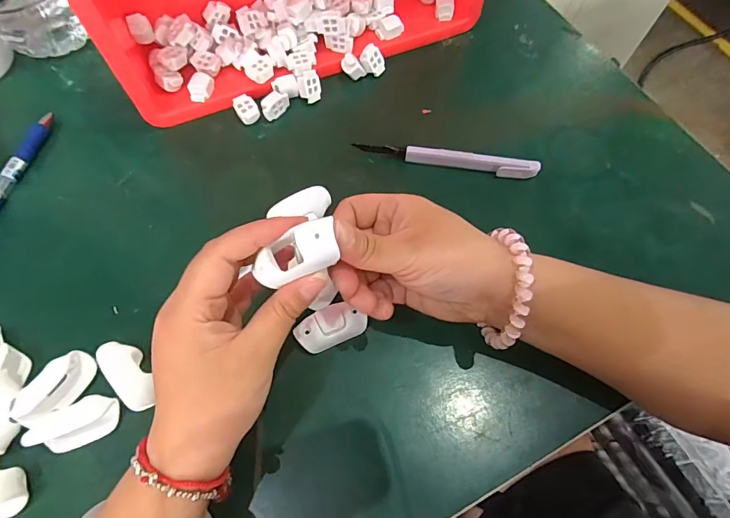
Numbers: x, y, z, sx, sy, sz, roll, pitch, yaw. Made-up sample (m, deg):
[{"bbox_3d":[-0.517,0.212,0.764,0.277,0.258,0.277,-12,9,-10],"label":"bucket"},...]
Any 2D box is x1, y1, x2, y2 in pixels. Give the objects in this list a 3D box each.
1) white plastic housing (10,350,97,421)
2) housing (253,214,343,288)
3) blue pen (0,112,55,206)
[{"bbox_3d":[-0.206,0.087,0.276,0.022,0.022,0.051,29,70,12],"label":"white plastic housing"},{"bbox_3d":[-0.036,-0.002,0.214,0.048,0.020,0.022,-29,68,14],"label":"housing"},{"bbox_3d":[-0.303,-0.067,0.348,0.013,0.014,0.143,12,67,5],"label":"blue pen"}]

